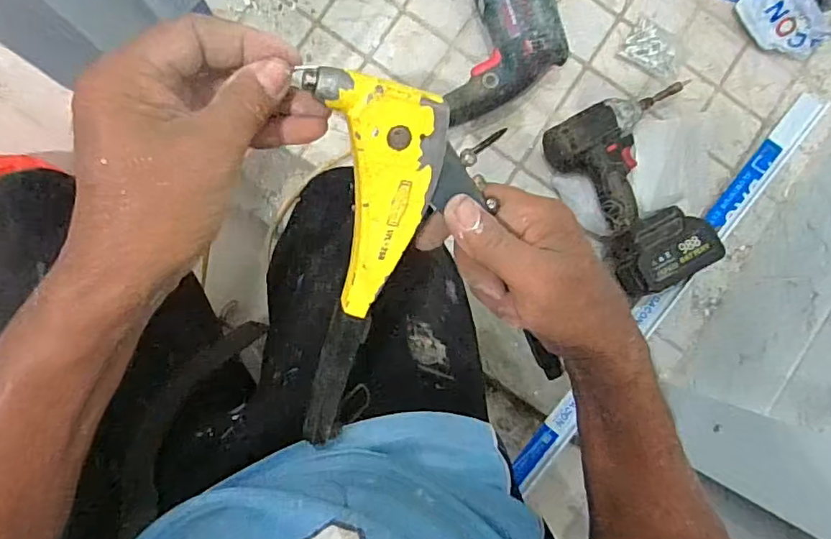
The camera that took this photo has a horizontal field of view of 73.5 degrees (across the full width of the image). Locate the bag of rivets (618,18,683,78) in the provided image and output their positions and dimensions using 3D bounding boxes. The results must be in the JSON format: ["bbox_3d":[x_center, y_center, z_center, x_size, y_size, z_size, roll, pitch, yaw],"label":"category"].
[{"bbox_3d":[0.331,-0.303,0.766,0.085,0.021,0.059,30,87,-2],"label":"bag of rivets"}]

